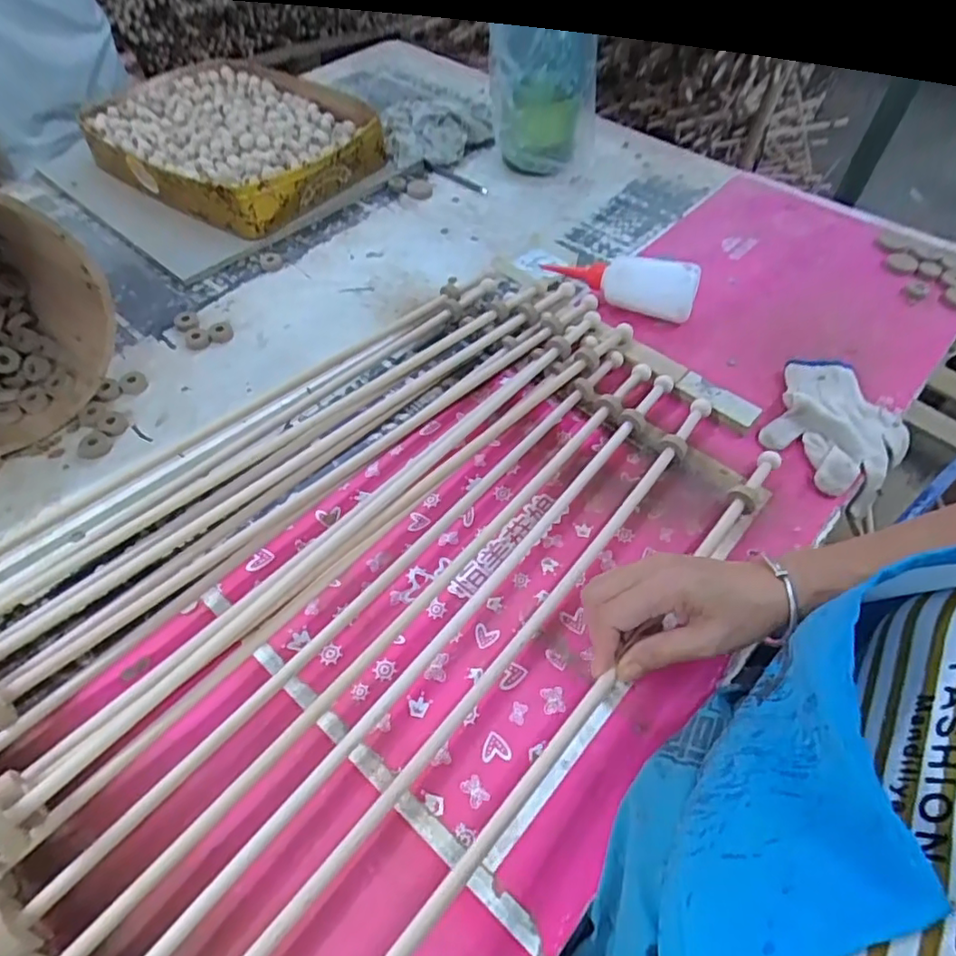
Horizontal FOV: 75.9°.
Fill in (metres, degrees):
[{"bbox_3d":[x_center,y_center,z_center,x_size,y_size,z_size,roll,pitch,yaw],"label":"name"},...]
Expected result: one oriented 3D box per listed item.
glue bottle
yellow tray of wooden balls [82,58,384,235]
[{"bbox_3d":[0.162,-0.236,0.709,0.181,0.056,0.048,21,55,13],"label":"glue bottle"},{"bbox_3d":[-0.352,-0.506,0.916,0.385,0.069,0.336,29,55,18],"label":"yellow tray of wooden balls"}]

